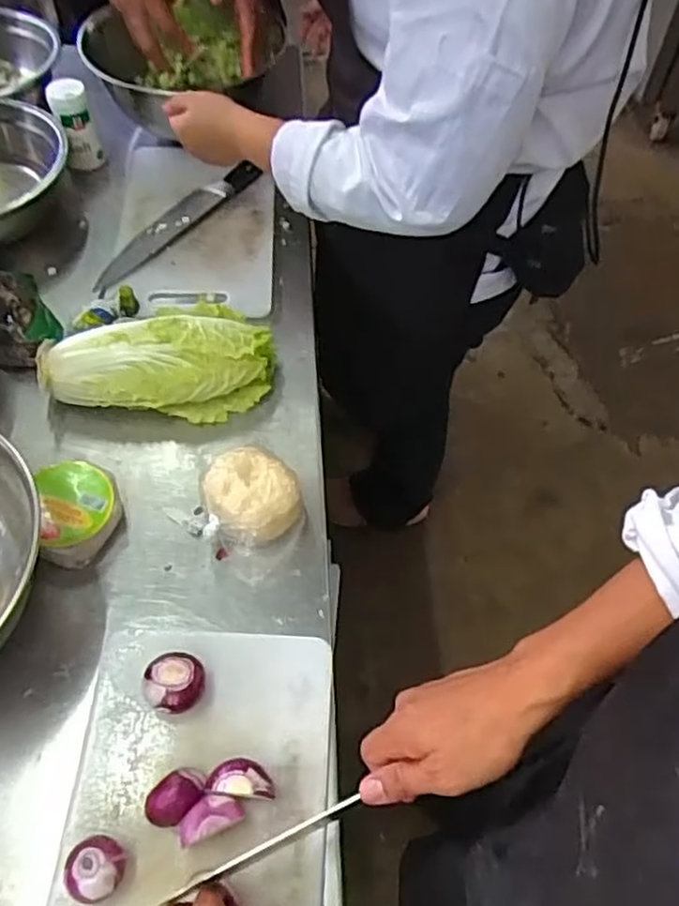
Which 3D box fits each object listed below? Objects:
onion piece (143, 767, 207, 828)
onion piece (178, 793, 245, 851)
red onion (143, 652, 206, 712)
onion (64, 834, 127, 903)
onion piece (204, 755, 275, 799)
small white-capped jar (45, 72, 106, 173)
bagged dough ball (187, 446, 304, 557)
[{"bbox_3d":[-0.127,0.266,0.547,0.032,0.025,0.048,40,64,19],"label":"onion piece"},{"bbox_3d":[-0.098,0.274,0.534,0.048,0.030,0.029,-15,60,-13],"label":"onion piece"},{"bbox_3d":[-0.137,0.193,0.589,0.047,0.034,0.047,1,56,-2],"label":"red onion"},{"bbox_3d":[-0.175,0.302,0.514,0.038,0.039,0.041,0,56,-2],"label":"onion"},{"bbox_3d":[-0.075,0.254,0.551,0.051,0.033,0.026,6,56,2],"label":"onion piece"},{"bbox_3d":[-0.369,-0.459,0.991,0.050,0.126,0.055,1,56,-2],"label":"small white-capped jar"},{"bbox_3d":[-0.088,0.050,0.681,0.093,0.058,0.093,1,56,-2],"label":"bagged dough ball"}]

